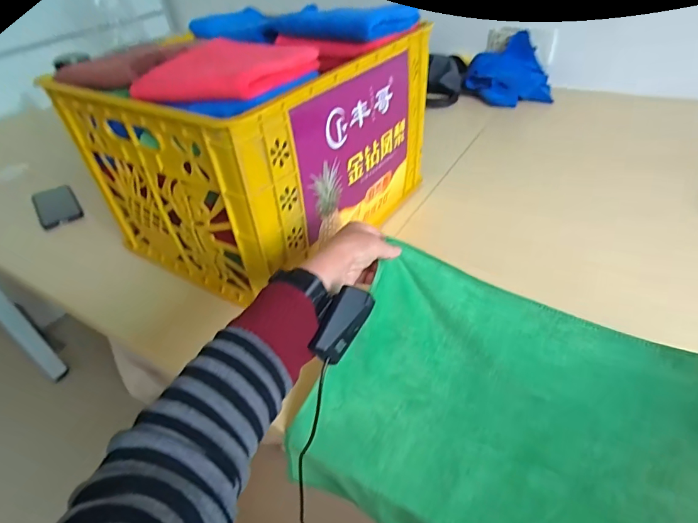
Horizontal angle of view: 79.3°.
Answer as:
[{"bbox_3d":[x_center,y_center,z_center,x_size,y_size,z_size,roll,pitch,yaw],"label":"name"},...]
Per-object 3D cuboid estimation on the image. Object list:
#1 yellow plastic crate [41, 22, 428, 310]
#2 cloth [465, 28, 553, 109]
[{"bbox_3d":[-0.128,-0.194,0.708,0.376,0.283,0.453,20,44,31],"label":"yellow plastic crate"},{"bbox_3d":[0.456,-0.540,1.197,0.232,0.121,0.242,6,38,15],"label":"cloth"}]

